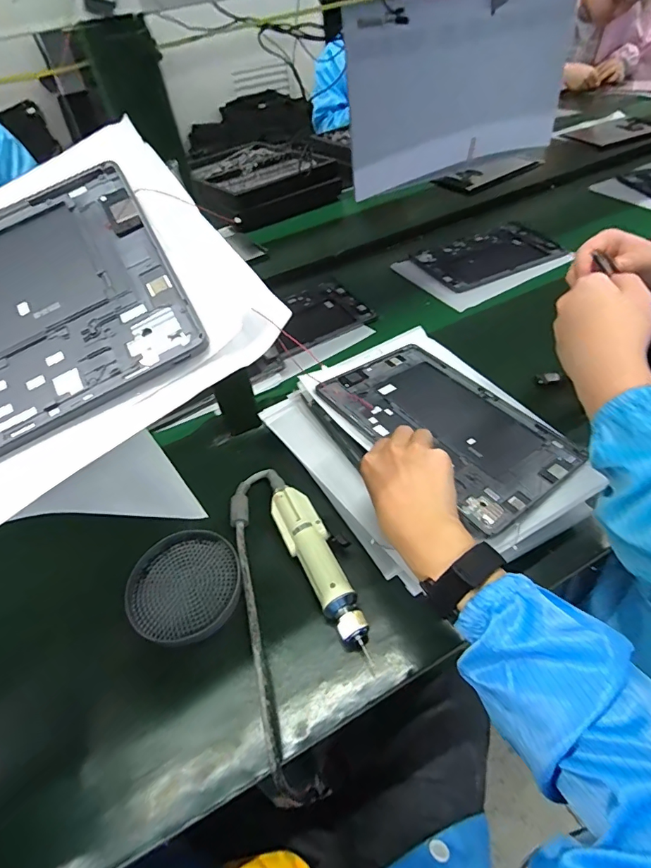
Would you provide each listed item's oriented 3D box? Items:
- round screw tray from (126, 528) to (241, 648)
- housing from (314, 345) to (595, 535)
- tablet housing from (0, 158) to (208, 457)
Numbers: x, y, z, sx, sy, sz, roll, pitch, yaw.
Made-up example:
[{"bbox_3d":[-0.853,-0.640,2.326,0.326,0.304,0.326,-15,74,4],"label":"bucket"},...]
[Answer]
[{"bbox_3d":[-0.144,0.153,0.452,0.112,0.013,0.114,-4,47,4],"label":"round screw tray"},{"bbox_3d":[0.133,-0.014,0.491,0.166,0.008,0.254,-26,52,-27],"label":"housing"},{"bbox_3d":[-0.214,-0.059,0.261,0.249,0.008,0.176,-28,70,-5],"label":"tablet housing"}]

